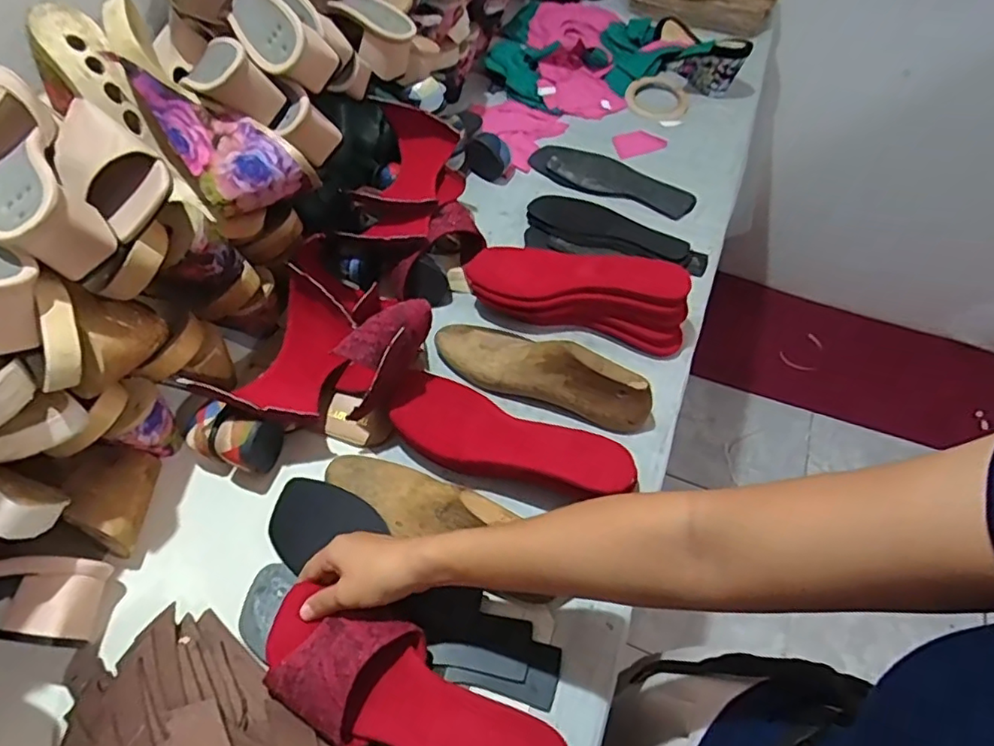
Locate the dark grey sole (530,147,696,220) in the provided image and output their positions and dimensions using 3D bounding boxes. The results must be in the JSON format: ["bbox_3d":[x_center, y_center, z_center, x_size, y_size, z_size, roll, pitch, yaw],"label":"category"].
[{"bbox_3d":[0.163,-0.280,0.847,0.237,0.009,0.093,26,58,16],"label":"dark grey sole"}]

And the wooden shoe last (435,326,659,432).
[{"bbox_3d":[0.043,-0.004,0.615,0.237,0.079,0.070,30,59,19],"label":"wooden shoe last"}]

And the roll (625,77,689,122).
[{"bbox_3d":[0.260,-0.450,0.965,0.104,0.012,0.107,1,55,-1],"label":"roll"}]

